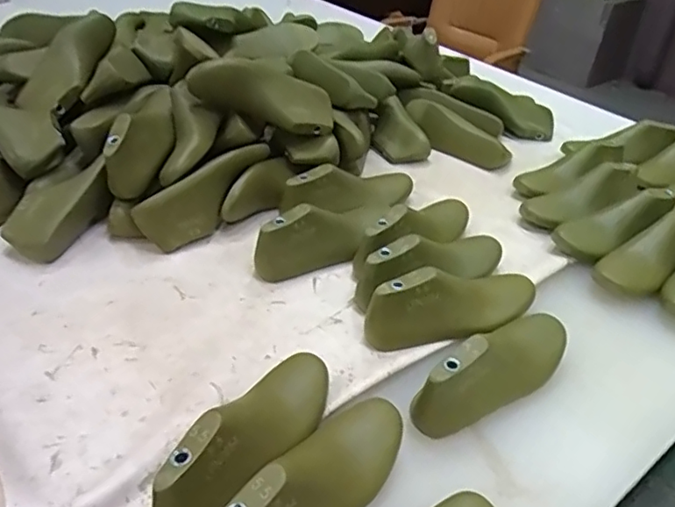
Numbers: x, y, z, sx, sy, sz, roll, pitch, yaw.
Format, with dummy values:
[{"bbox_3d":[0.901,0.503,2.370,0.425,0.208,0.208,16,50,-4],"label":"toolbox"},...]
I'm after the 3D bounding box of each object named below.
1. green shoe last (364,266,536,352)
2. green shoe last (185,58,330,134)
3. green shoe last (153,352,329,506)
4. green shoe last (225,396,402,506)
[{"bbox_3d":[0.146,0.058,0.712,0.238,0.082,0.072,-10,39,-18],"label":"green shoe last"},{"bbox_3d":[-0.108,-0.237,0.878,0.223,0.080,0.052,14,33,-18],"label":"green shoe last"},{"bbox_3d":[-0.075,0.162,0.529,0.067,0.083,0.238,19,39,18],"label":"green shoe last"},{"bbox_3d":[-0.015,0.194,0.494,0.073,0.082,0.235,25,41,25],"label":"green shoe last"}]

